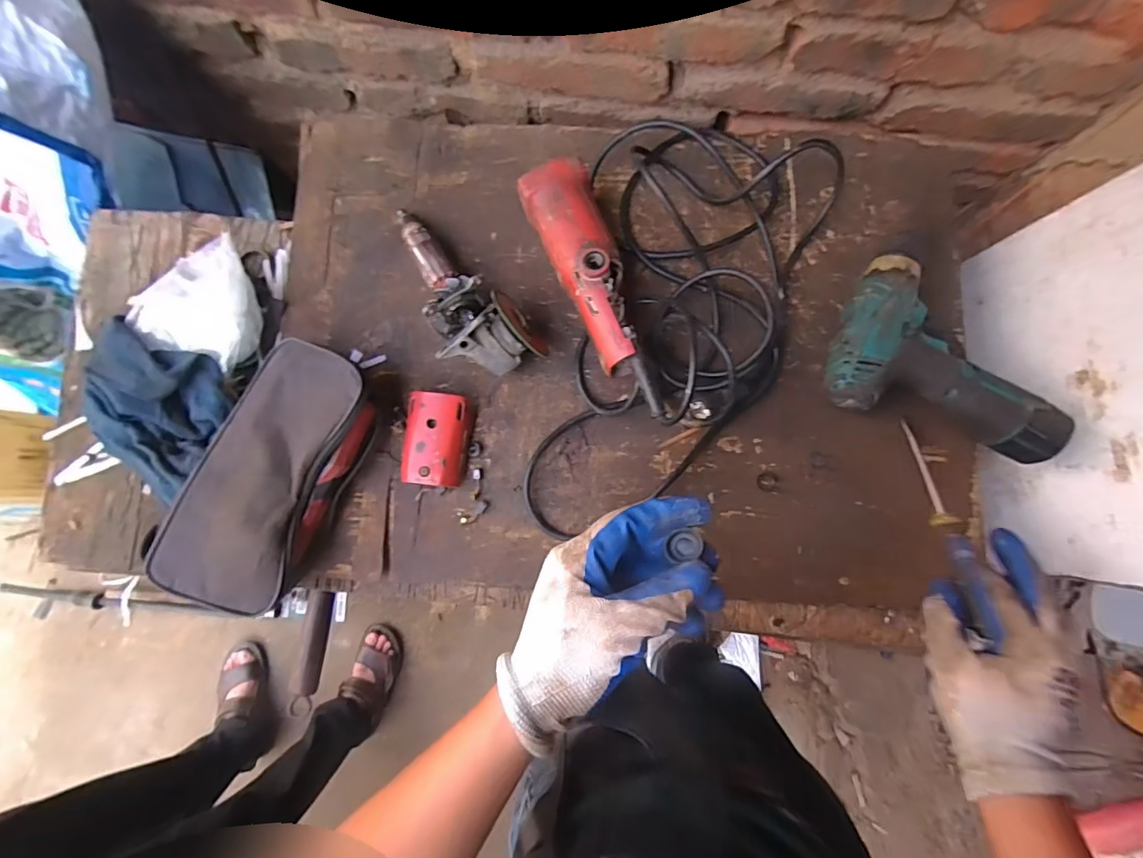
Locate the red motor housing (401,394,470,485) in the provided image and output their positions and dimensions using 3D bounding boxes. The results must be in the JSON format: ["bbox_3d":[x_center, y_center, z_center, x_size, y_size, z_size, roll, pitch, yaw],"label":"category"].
[{"bbox_3d":[-0.128,0.010,0.475,0.057,0.028,0.084,7,83,1],"label":"red motor housing"}]

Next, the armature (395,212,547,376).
[{"bbox_3d":[-0.115,-0.131,0.480,0.086,0.060,0.206,-37,84,-4],"label":"armature"}]

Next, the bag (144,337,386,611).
[{"bbox_3d":[-0.264,0.041,0.454,0.118,0.069,0.233,21,84,3],"label":"bag"}]

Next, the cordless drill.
[{"bbox_3d":[0.340,-0.072,0.463,0.191,0.065,0.159,18,84,3],"label":"cordless drill"}]

